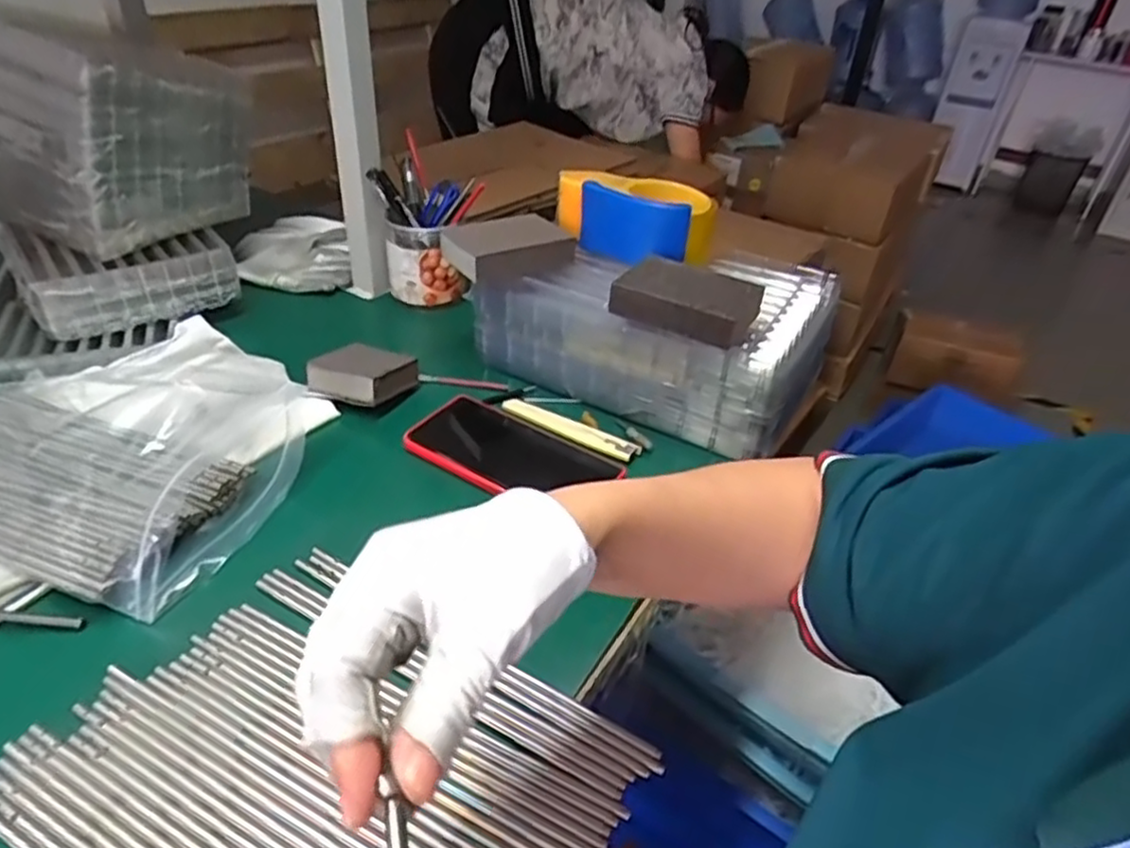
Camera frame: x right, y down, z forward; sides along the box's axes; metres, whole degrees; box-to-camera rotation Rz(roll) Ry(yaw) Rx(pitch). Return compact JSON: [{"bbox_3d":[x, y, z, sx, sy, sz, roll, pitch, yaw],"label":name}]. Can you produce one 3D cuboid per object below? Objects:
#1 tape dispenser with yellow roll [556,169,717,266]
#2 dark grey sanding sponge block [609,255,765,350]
[{"bbox_3d":[0.065,-0.191,0.662,0.140,0.062,0.073,26,40,25],"label":"tape dispenser with yellow roll"},{"bbox_3d":[0.095,-0.096,0.553,0.103,0.033,0.064,22,39,21],"label":"dark grey sanding sponge block"}]

